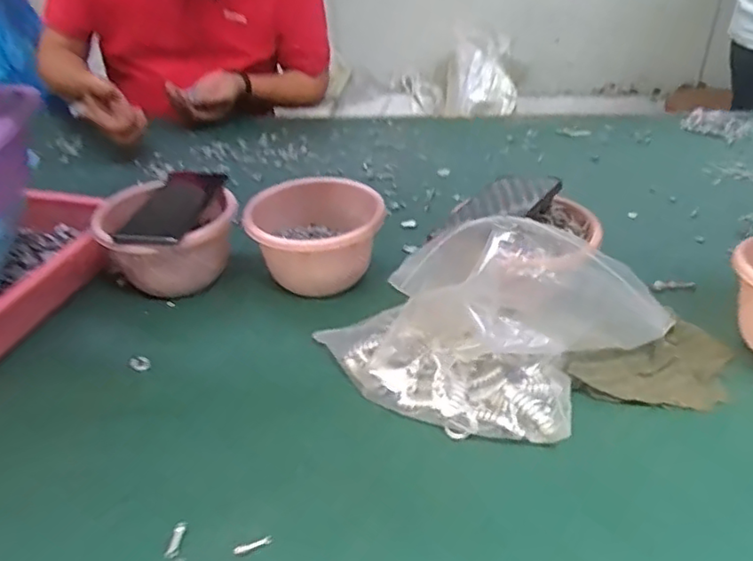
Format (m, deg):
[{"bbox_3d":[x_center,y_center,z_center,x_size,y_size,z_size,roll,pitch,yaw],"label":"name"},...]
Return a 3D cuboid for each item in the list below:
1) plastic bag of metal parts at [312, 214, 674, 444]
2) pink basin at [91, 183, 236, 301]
[{"bbox_3d":[0.087,0.031,0.533,0.291,0.145,0.130,4,34,10],"label":"plastic bag of metal parts"},{"bbox_3d":[-0.236,-0.038,0.723,0.142,0.093,0.142,-2,34,1],"label":"pink basin"}]

